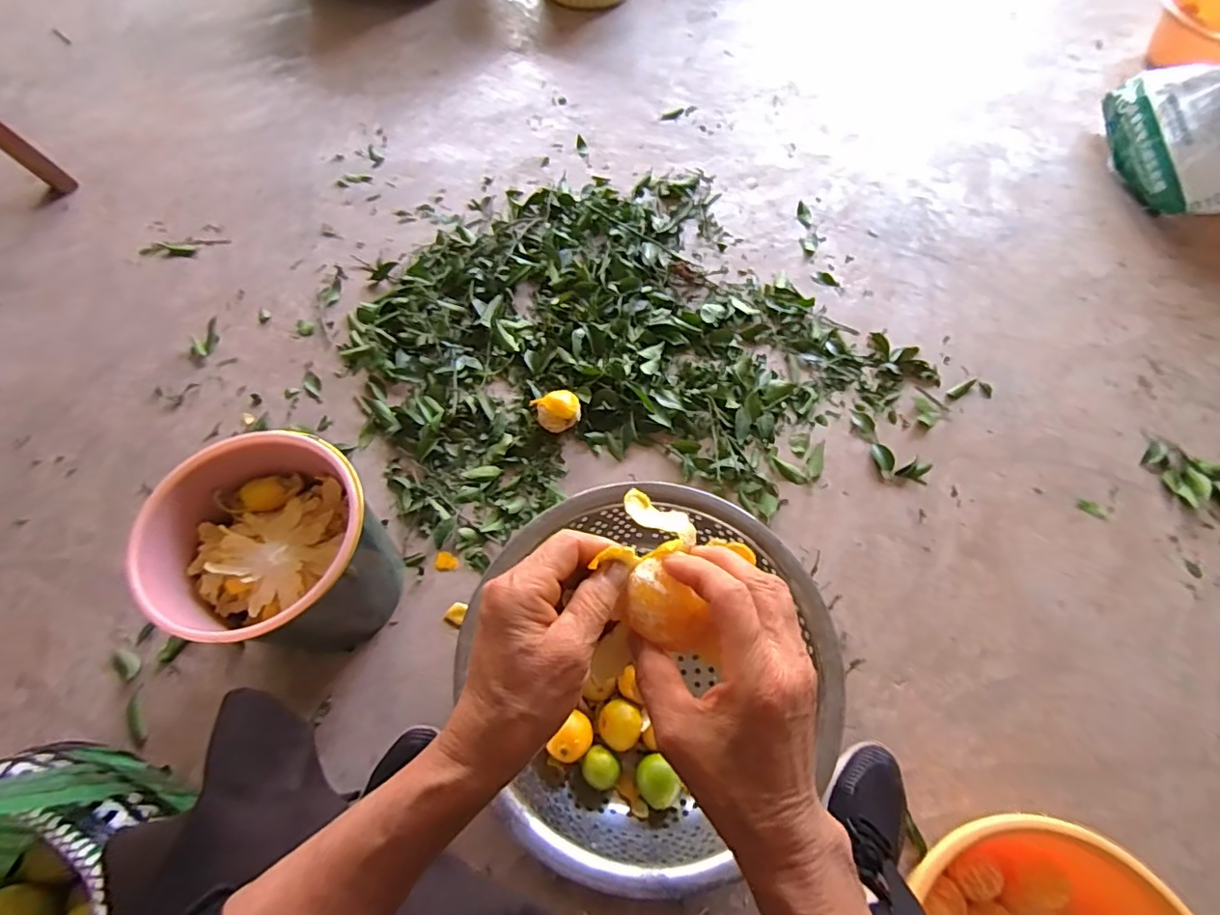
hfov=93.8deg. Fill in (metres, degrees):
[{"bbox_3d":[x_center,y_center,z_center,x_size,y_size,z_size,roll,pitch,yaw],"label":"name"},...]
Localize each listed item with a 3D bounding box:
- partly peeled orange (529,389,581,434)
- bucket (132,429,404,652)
[{"bbox_3d":[-0.082,-0.072,0.894,0.071,0.051,0.064,-12,65,-6],"label":"partly peeled orange"},{"bbox_3d":[-0.368,0.128,0.679,0.205,0.255,0.192,1,63,-2],"label":"bucket"}]

